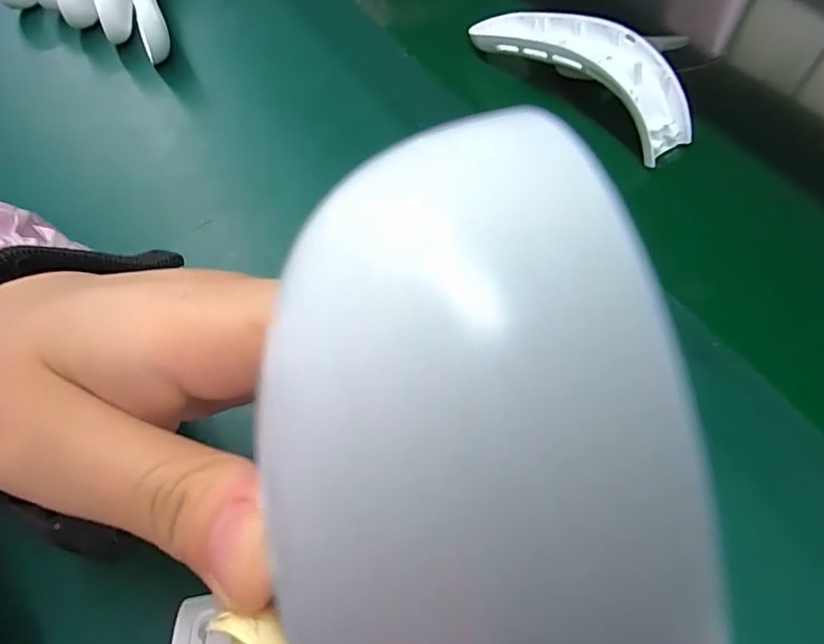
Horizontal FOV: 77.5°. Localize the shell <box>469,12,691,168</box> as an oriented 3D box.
[{"bbox_3d":[0.124,-0.195,0.387,0.054,0.049,0.208,-33,66,-20],"label":"shell"}]

